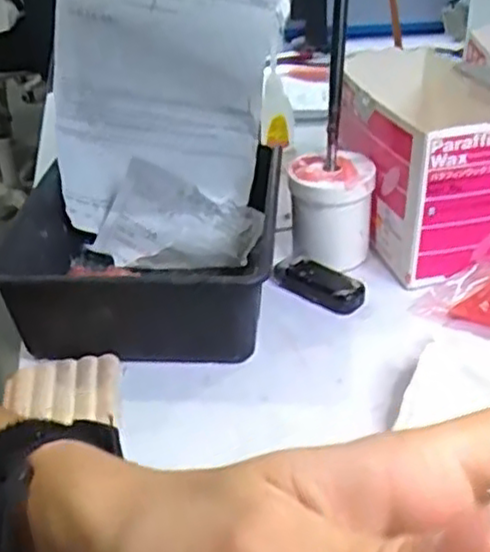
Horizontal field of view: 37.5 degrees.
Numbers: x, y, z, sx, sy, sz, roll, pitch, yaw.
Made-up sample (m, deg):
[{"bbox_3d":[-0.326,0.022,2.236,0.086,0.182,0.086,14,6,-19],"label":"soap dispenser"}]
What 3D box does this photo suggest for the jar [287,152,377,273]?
[{"bbox_3d":[0.057,-0.041,0.476,0.052,0.065,0.045,1,34,5],"label":"jar"}]

